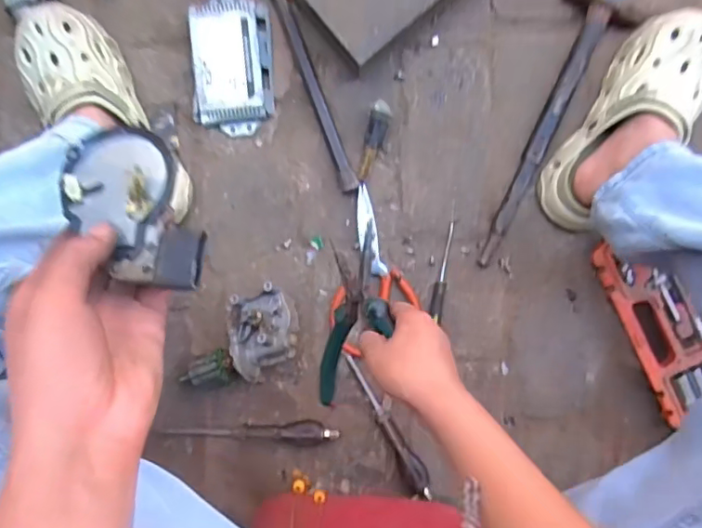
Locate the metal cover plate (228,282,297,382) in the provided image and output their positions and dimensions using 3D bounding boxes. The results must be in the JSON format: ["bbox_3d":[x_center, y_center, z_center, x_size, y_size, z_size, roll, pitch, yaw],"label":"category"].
[{"bbox_3d":[-0.102,0.078,0.662,0.081,0.057,0.099,-20,89,3],"label":"metal cover plate"}]

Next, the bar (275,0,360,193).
[{"bbox_3d":[-0.043,-0.208,0.674,0.018,0.022,0.254,-20,89,3],"label":"bar"}]

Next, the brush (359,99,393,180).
[{"bbox_3d":[0.028,-0.145,0.670,0.024,0.025,0.090,15,91,3],"label":"brush"}]

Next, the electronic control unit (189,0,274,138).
[{"bbox_3d":[-0.138,-0.234,0.662,0.088,0.032,0.156,1,90,3],"label":"electronic control unit"}]

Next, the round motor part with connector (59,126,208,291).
[{"bbox_3d":[-0.120,-0.026,0.320,0.061,0.028,0.105,-26,75,1],"label":"round motor part with connector"}]

